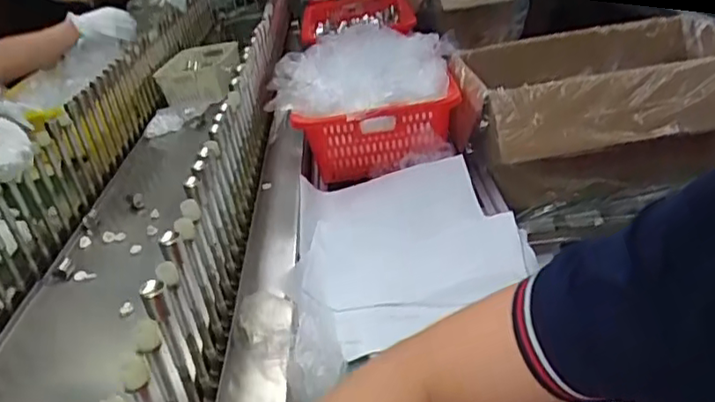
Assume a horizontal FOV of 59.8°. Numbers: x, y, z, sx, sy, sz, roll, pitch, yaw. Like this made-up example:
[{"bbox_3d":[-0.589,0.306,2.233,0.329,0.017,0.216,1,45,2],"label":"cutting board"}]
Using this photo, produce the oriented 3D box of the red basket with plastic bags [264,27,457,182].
[{"bbox_3d":[0.011,-0.246,1.482,0.414,0.282,0.402,-6,30,0],"label":"red basket with plastic bags"}]

